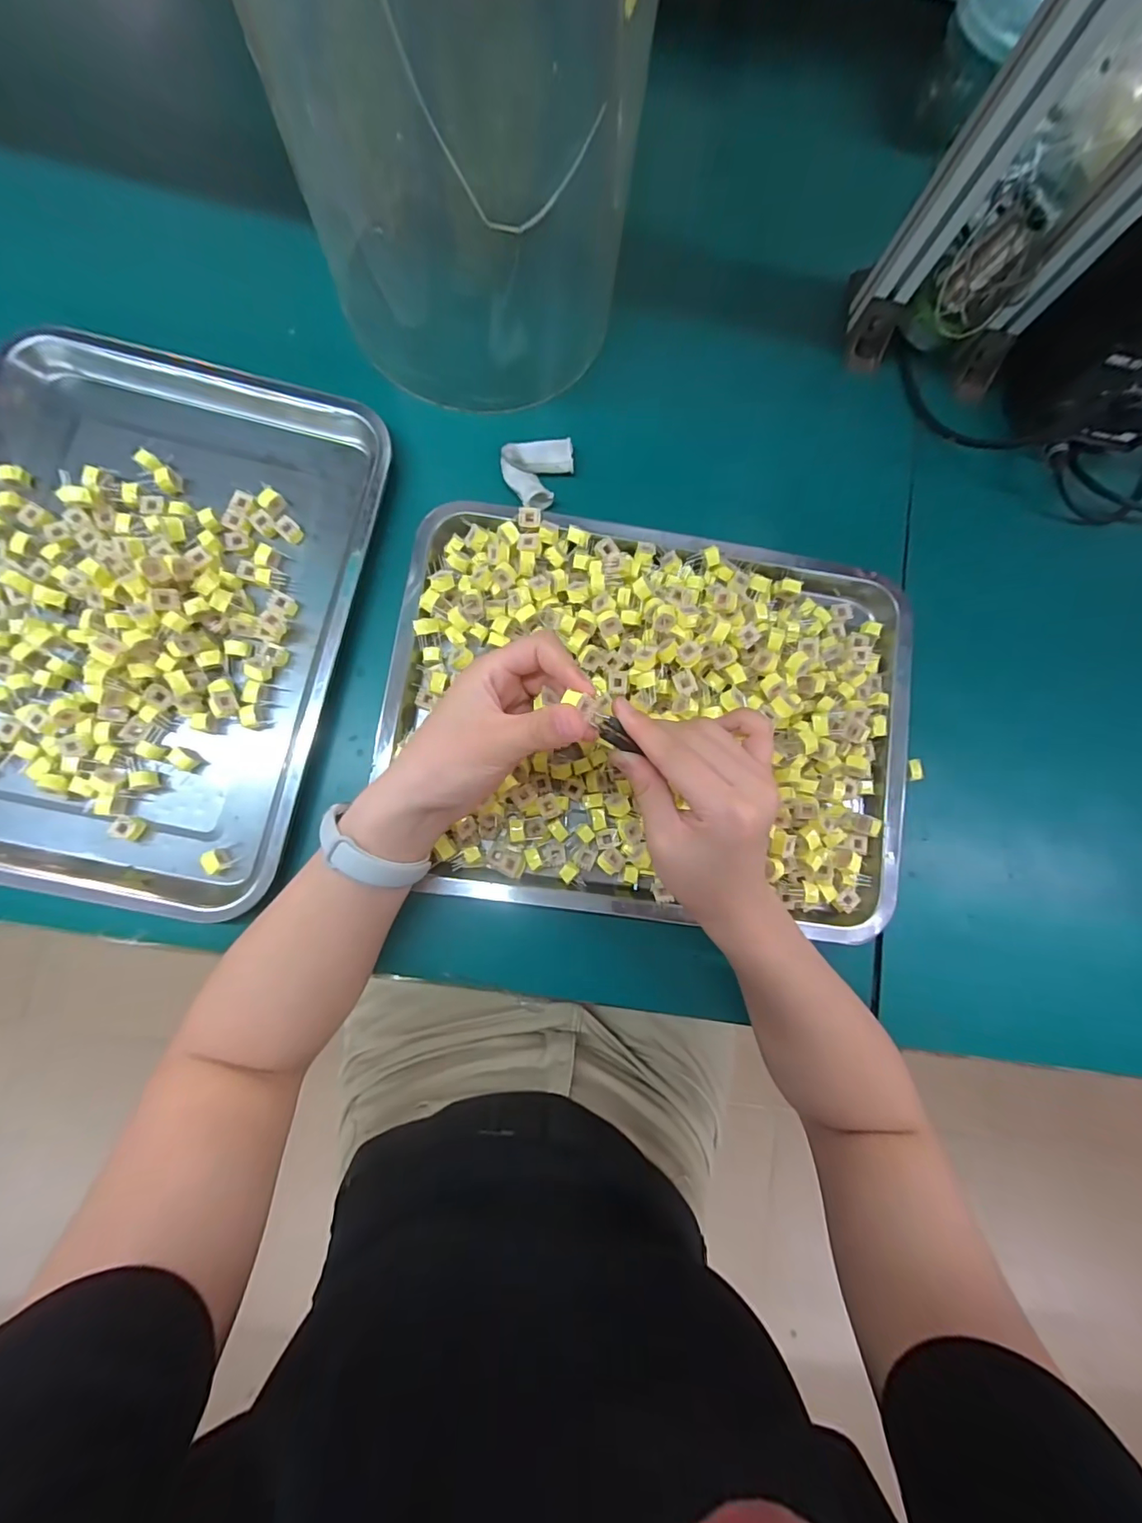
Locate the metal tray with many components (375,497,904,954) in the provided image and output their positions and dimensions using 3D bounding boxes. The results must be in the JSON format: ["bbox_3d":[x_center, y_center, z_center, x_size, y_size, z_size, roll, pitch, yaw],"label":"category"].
[{"bbox_3d":[0.064,-0.033,0.381,0.387,0.044,0.293,9,83,-5],"label":"metal tray with many components"}]

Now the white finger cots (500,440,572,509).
[{"bbox_3d":[-0.026,-0.233,0.419,0.057,0.012,0.056,-5,84,-6],"label":"white finger cots"}]

